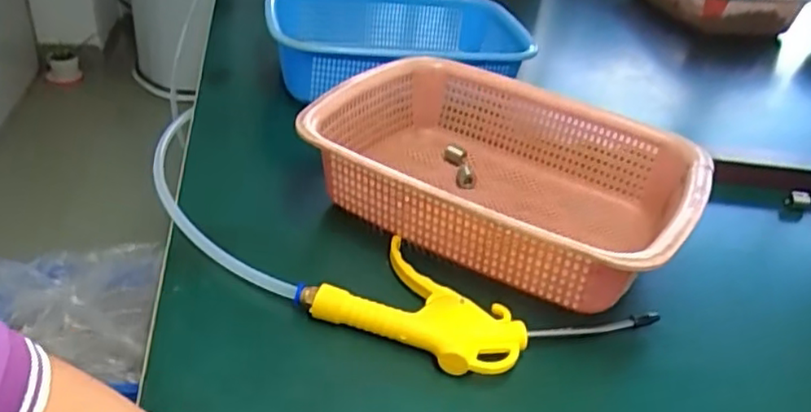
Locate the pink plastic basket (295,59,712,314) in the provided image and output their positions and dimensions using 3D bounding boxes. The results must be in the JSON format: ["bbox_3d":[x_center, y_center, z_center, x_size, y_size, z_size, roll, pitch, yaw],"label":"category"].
[{"bbox_3d":[0.080,-0.024,0.532,0.288,0.078,0.219,23,38,24],"label":"pink plastic basket"}]

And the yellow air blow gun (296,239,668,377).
[{"bbox_3d":[0.048,0.072,0.436,0.213,0.022,0.101,17,36,16],"label":"yellow air blow gun"}]

